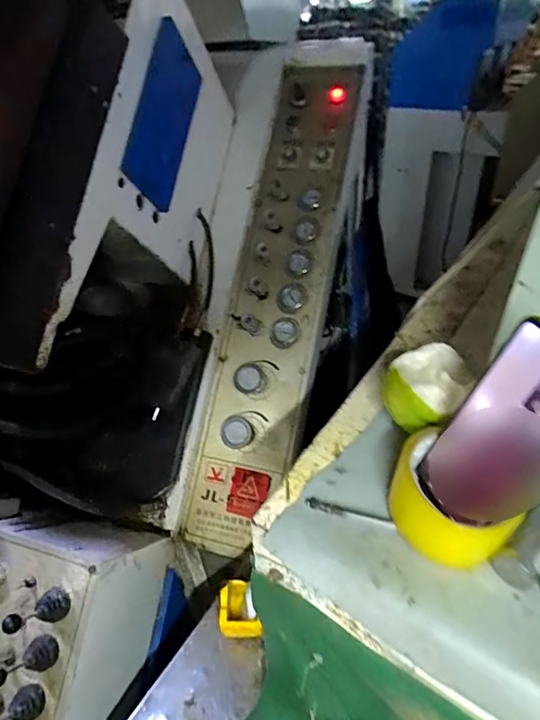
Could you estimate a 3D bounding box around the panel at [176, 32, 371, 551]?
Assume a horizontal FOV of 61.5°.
[{"bbox_3d":[0.008,-0.161,0.881,0.220,1.038,0.079,10,-8,14],"label":"panel"}]

